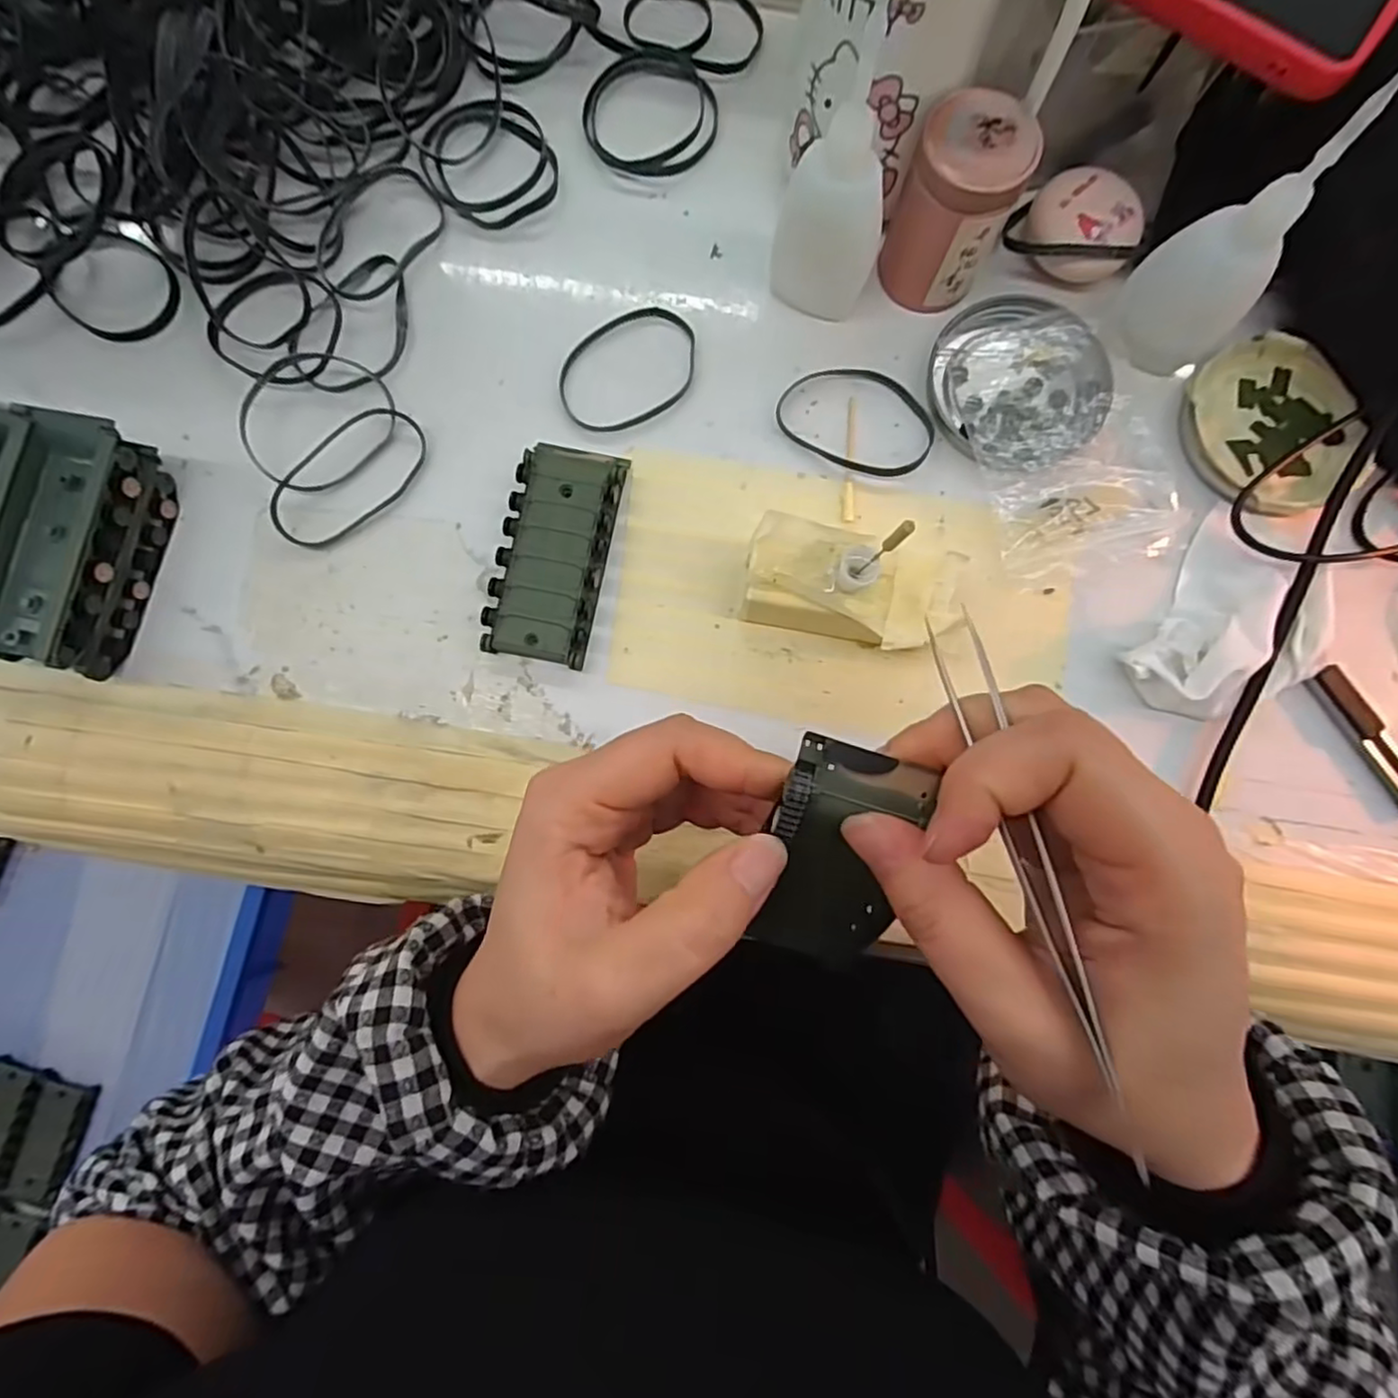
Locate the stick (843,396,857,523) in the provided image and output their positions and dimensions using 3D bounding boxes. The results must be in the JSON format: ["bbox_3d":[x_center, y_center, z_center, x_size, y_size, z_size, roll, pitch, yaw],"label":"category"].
[{"bbox_3d":[0.068,-0.108,0.298,0.005,0.004,0.060,5,84,1],"label":"stick"}]

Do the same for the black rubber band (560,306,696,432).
[{"bbox_3d":[-0.033,-0.151,0.304,0.068,0.004,0.050,-33,85,-3],"label":"black rubber band"}]

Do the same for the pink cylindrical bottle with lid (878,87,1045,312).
[{"bbox_3d":[0.107,-0.206,0.279,0.042,0.061,0.046,0,84,0],"label":"pink cylindrical bottle with lid"}]

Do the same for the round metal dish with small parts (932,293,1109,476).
[{"bbox_3d":[0.143,-0.141,0.295,0.077,0.011,0.078,0,84,0],"label":"round metal dish with small parts"}]

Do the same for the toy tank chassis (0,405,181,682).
[{"bbox_3d":[-0.264,-0.064,0.276,0.054,0.032,0.098,13,84,2],"label":"toy tank chassis"}]

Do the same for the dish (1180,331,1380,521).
[{"bbox_3d":[0.253,-0.120,0.294,0.075,0.017,0.077,0,84,0],"label":"dish"}]

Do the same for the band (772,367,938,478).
[{"bbox_3d":[0.072,-0.126,0.301,0.069,0.004,0.048,29,85,3],"label":"band"}]

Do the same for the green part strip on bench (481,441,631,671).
[{"bbox_3d":[-0.061,-0.064,0.286,0.043,0.015,0.095,11,84,1],"label":"green part strip on bench"}]

